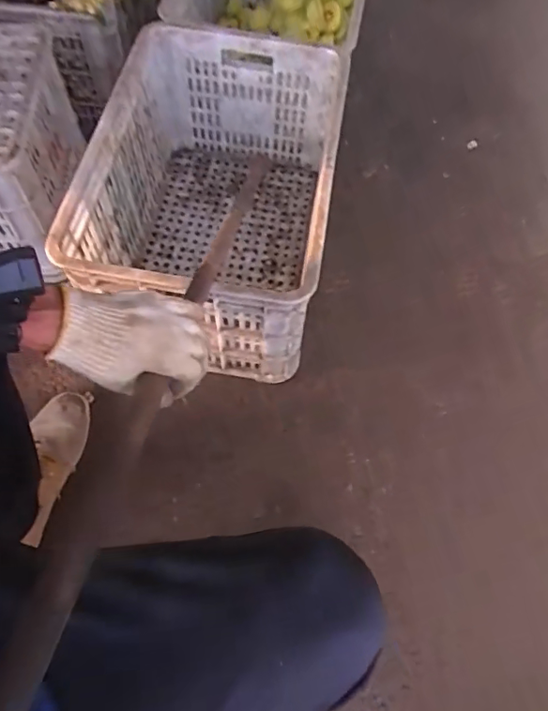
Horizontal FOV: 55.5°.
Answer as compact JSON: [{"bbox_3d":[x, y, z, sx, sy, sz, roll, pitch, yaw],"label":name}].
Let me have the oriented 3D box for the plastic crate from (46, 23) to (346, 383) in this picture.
[{"bbox_3d":[-0.084,-0.260,0.877,0.344,0.290,0.512,7,62,3],"label":"plastic crate"}]

